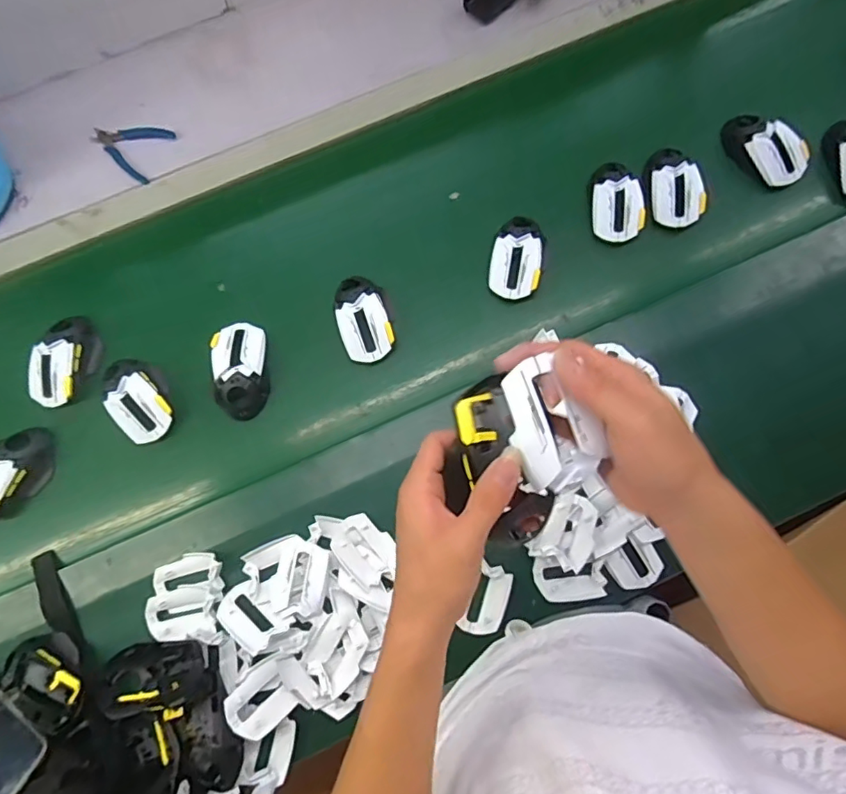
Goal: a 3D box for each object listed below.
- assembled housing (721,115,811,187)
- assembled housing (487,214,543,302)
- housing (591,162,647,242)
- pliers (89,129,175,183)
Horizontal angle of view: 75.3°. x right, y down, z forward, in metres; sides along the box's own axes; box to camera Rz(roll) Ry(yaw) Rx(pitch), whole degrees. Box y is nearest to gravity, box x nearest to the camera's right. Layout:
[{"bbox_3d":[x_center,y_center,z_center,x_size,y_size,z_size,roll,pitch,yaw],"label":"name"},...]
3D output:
[{"bbox_3d":[0.460,-0.336,0.739,0.121,0.035,0.074,39,81,11],"label":"assembled housing"},{"bbox_3d":[0.122,-0.181,0.705,0.063,0.032,0.106,11,76,6],"label":"assembled housing"},{"bbox_3d":[0.252,-0.255,0.720,0.064,0.039,0.103,-13,75,-1],"label":"housing"},{"bbox_3d":[-0.414,-0.355,0.772,0.101,0.010,0.083,23,78,8],"label":"pliers"}]

